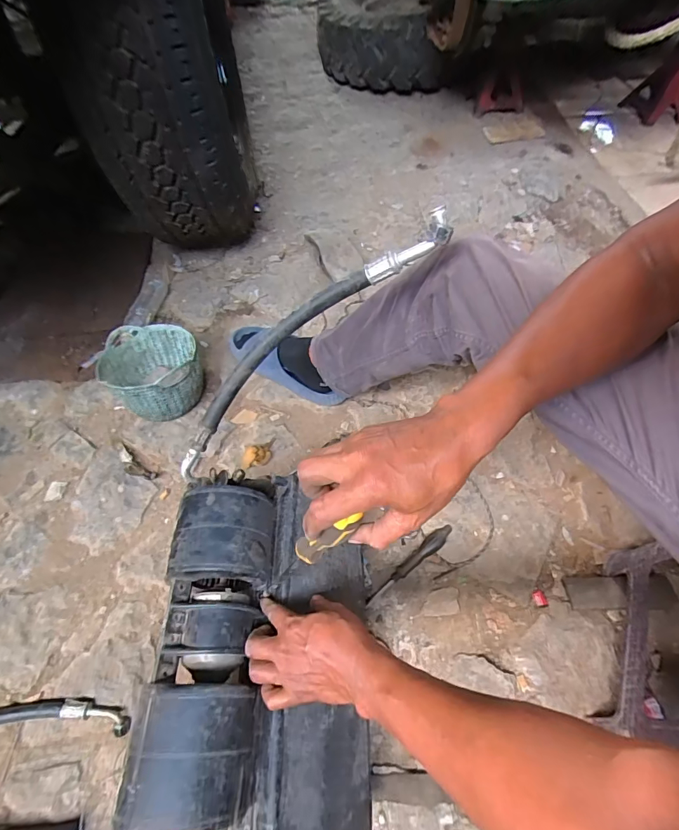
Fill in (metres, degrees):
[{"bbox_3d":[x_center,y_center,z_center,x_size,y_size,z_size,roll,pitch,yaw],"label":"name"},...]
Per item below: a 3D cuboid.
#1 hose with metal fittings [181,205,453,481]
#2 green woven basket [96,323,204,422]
[{"bbox_3d":[-0.059,-0.083,0.506,0.444,0.028,0.069,-39,60,16],"label":"hose with metal fittings"},{"bbox_3d":[-0.377,-0.088,0.853,0.179,0.135,0.175,0,58,0],"label":"green woven basket"}]

